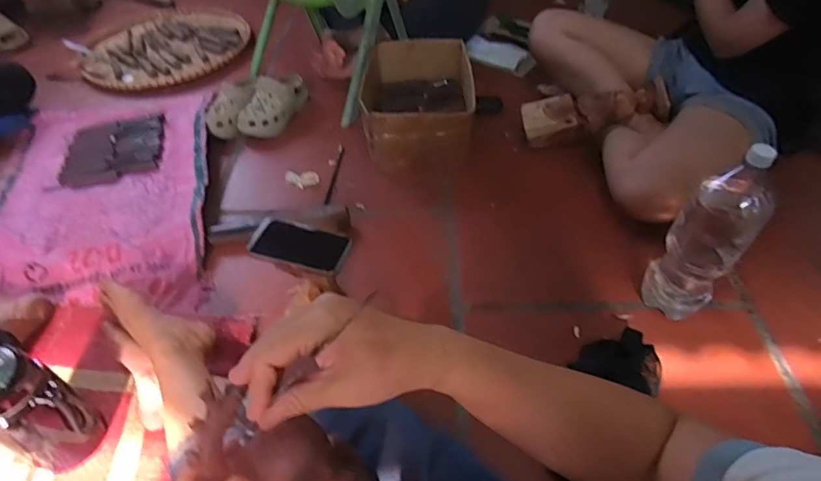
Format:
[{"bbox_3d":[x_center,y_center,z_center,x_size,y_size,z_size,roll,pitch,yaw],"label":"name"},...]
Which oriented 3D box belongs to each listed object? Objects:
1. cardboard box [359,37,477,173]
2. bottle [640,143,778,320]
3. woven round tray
[{"bbox_3d":[0.015,-0.318,1.165,0.243,0.150,0.328,1,49,1],"label":"cardboard box"},{"bbox_3d":[0.461,0.002,0.773,0.106,0.340,0.075,34,57,27],"label":"bottle"},{"bbox_3d":[-0.773,-0.615,1.556,0.482,0.039,0.481,0,49,0],"label":"woven round tray"}]

